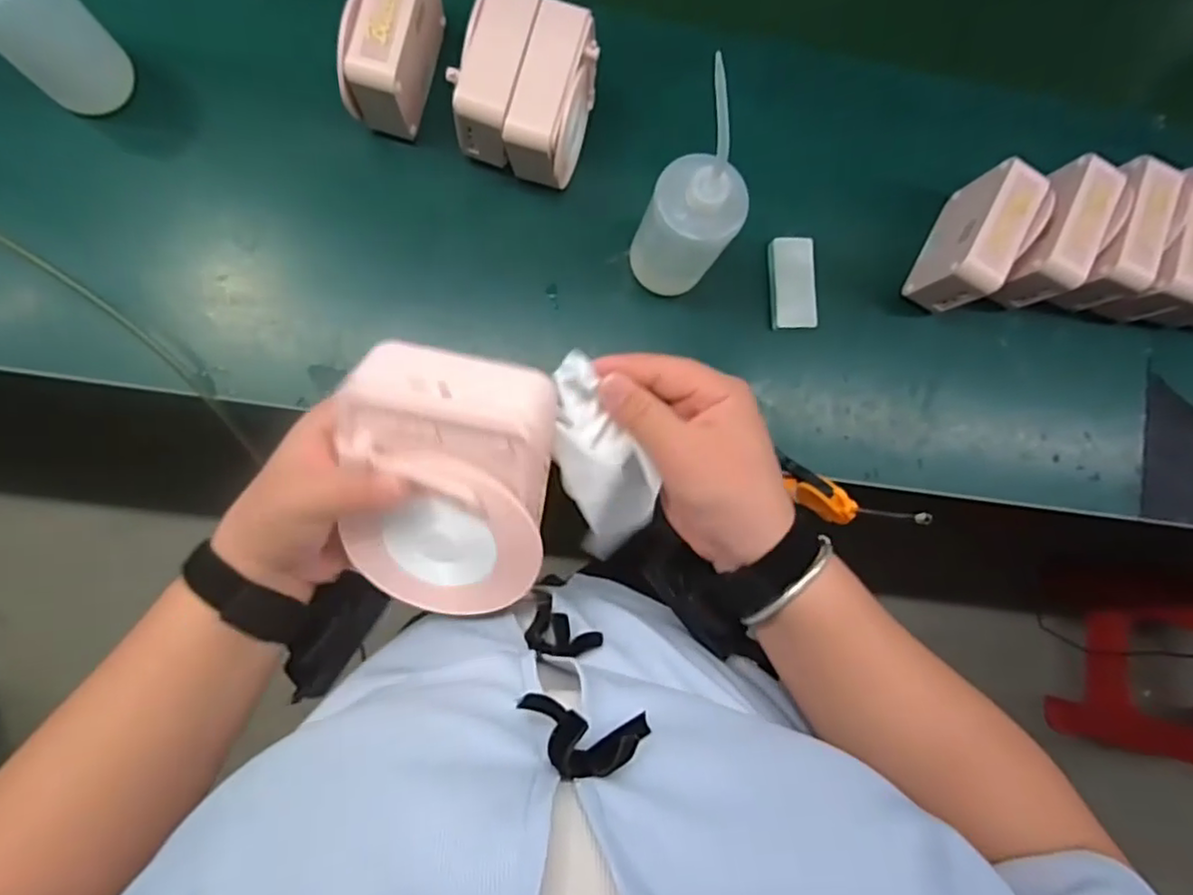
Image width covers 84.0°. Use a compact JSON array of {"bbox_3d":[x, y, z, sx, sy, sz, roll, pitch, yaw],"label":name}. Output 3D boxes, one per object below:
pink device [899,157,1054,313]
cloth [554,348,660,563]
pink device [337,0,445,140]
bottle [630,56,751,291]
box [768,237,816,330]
[{"bbox_3d":[0.365,-0.196,0.647,0.062,0.104,0.127,31,83,-3],"label":"pink device"},{"bbox_3d":[0.002,0.010,0.366,0.044,0.027,0.119,-22,116,-7],"label":"cloth"},{"bbox_3d":[-0.179,-0.355,0.593,0.060,0.109,0.130,15,84,-5],"label":"pink device"},{"bbox_3d":[0.079,-0.192,0.547,0.077,0.227,0.066,33,83,-3],"label":"bottle"},{"bbox_3d":[0.198,-0.164,0.669,0.043,0.022,0.091,-4,86,-6],"label":"box"}]

